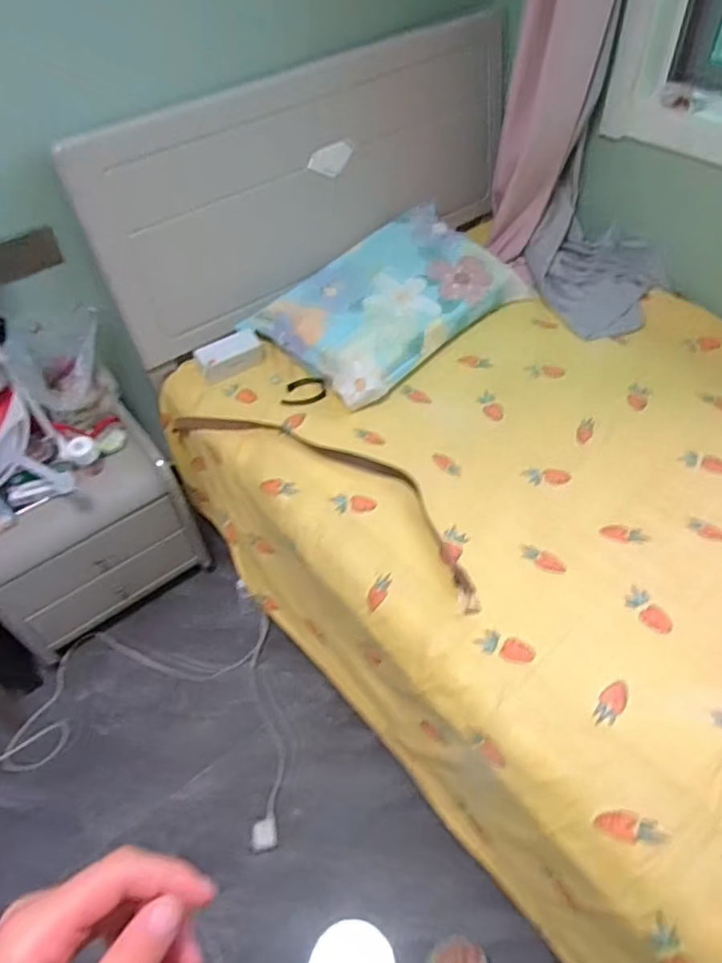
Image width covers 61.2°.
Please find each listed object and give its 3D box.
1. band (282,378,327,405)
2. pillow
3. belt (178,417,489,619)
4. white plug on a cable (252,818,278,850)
[{"bbox_3d":[-0.128,-0.206,1.411,0.097,0.010,0.098,5,50,8],"label":"band"},{"bbox_3d":[0.083,-0.468,1.521,0.615,0.139,0.392,-35,56,-23],"label":"pillow"},{"bbox_3d":[-0.065,-0.020,1.261,0.829,0.067,0.185,31,69,25],"label":"belt"},{"bbox_3d":[-0.200,0.735,1.274,0.050,0.032,0.054,-7,50,-2],"label":"white plug on a cable"}]

